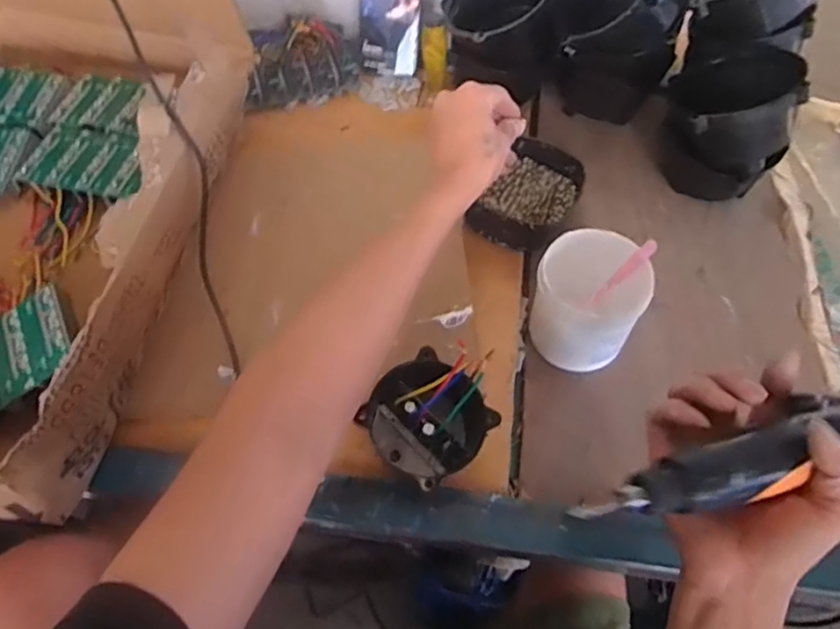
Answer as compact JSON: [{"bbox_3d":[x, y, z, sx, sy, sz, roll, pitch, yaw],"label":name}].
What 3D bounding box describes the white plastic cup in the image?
[{"bbox_3d":[0.155,-0.012,0.564,0.094,0.102,0.092,0,58,-1],"label":"white plastic cup"}]

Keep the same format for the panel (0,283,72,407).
[{"bbox_3d":[-0.332,0.040,0.473,0.126,0.006,0.079,-33,64,1],"label":"panel"}]

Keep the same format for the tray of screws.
[{"bbox_3d":[0.120,-0.125,0.660,0.090,0.047,0.132,28,62,15],"label":"tray of screws"}]

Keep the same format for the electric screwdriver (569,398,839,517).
[{"bbox_3d":[0.206,0.085,0.357,0.244,0.040,0.053,-7,58,-17],"label":"electric screwdriver"}]

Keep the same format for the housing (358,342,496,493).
[{"bbox_3d":[0.014,0.080,0.512,0.060,0.123,0.099,-17,68,-50],"label":"housing"}]

